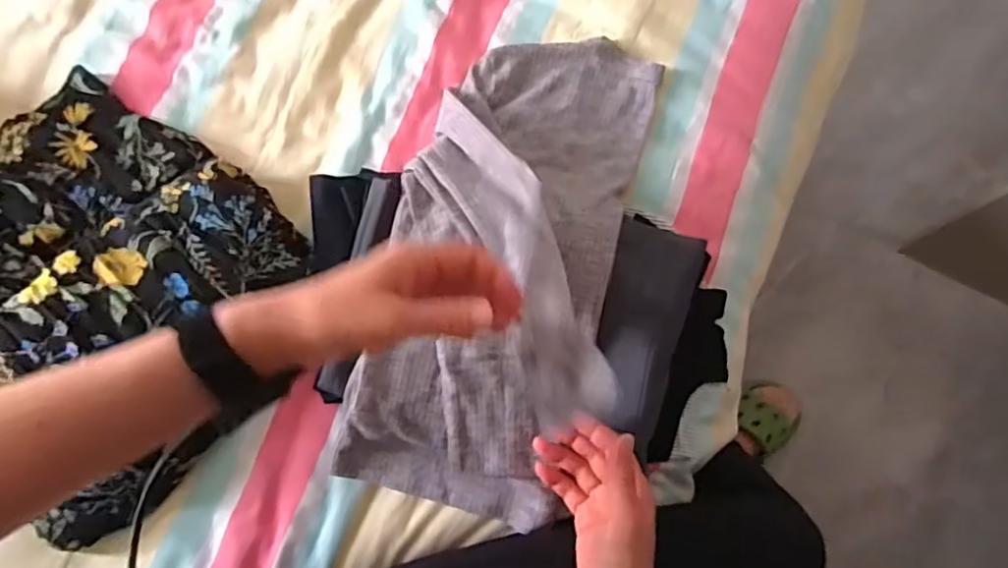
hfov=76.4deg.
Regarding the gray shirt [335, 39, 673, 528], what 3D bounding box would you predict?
[{"bbox_3d":[0.011,-0.040,0.549,0.207,0.124,0.450,16,74,4],"label":"gray shirt"}]

